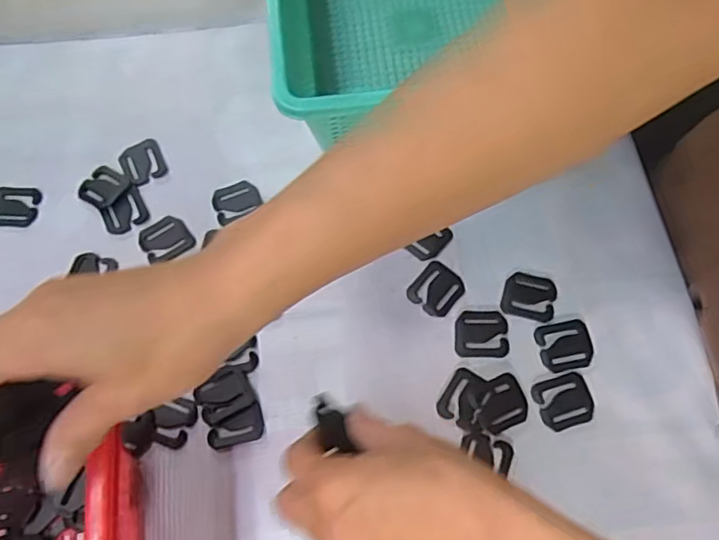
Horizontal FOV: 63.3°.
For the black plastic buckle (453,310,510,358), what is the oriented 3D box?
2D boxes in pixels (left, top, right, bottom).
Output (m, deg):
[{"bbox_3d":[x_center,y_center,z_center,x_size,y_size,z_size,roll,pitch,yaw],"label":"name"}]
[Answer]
[{"bbox_3d":[0.090,0.047,0.433,0.040,0.004,0.036,0,68,1],"label":"black plastic buckle"}]

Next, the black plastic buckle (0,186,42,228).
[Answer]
[{"bbox_3d":[-0.286,-0.052,0.482,0.038,0.005,0.038,2,68,2],"label":"black plastic buckle"}]

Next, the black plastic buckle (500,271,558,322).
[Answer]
[{"bbox_3d":[0.129,0.019,0.441,0.038,0.004,0.035,12,69,6],"label":"black plastic buckle"}]

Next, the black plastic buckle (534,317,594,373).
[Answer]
[{"bbox_3d":[0.151,0.055,0.427,0.039,0.004,0.036,-10,68,-3],"label":"black plastic buckle"}]

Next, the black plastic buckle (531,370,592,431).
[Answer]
[{"bbox_3d":[0.145,0.093,0.412,0.039,0.004,0.035,-17,69,-5],"label":"black plastic buckle"}]

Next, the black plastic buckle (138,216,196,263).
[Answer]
[{"bbox_3d":[-0.157,-0.025,0.471,0.038,0.004,0.034,-33,71,-11],"label":"black plastic buckle"}]

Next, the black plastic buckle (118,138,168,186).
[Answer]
[{"bbox_3d":[-0.184,-0.091,0.493,0.034,0.004,0.039,-27,70,-9],"label":"black plastic buckle"}]

